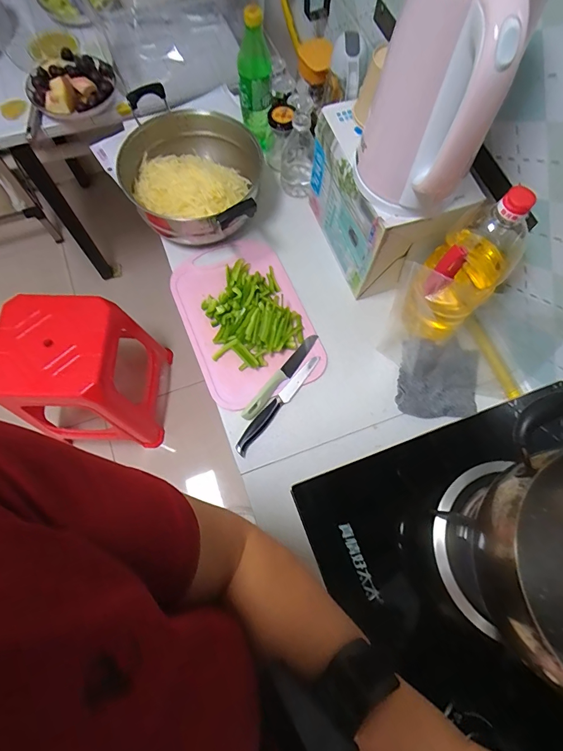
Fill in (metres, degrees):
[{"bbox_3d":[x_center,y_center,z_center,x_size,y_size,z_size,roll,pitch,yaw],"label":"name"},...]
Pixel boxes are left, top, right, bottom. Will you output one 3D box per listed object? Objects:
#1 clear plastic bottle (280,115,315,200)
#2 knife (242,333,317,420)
[{"bbox_3d":[0.034,-0.416,0.742,0.065,0.152,0.078,2,70,-1],"label":"clear plastic bottle"},{"bbox_3d":[0.002,0.000,0.659,0.024,0.008,0.189,39,74,11],"label":"knife"}]

